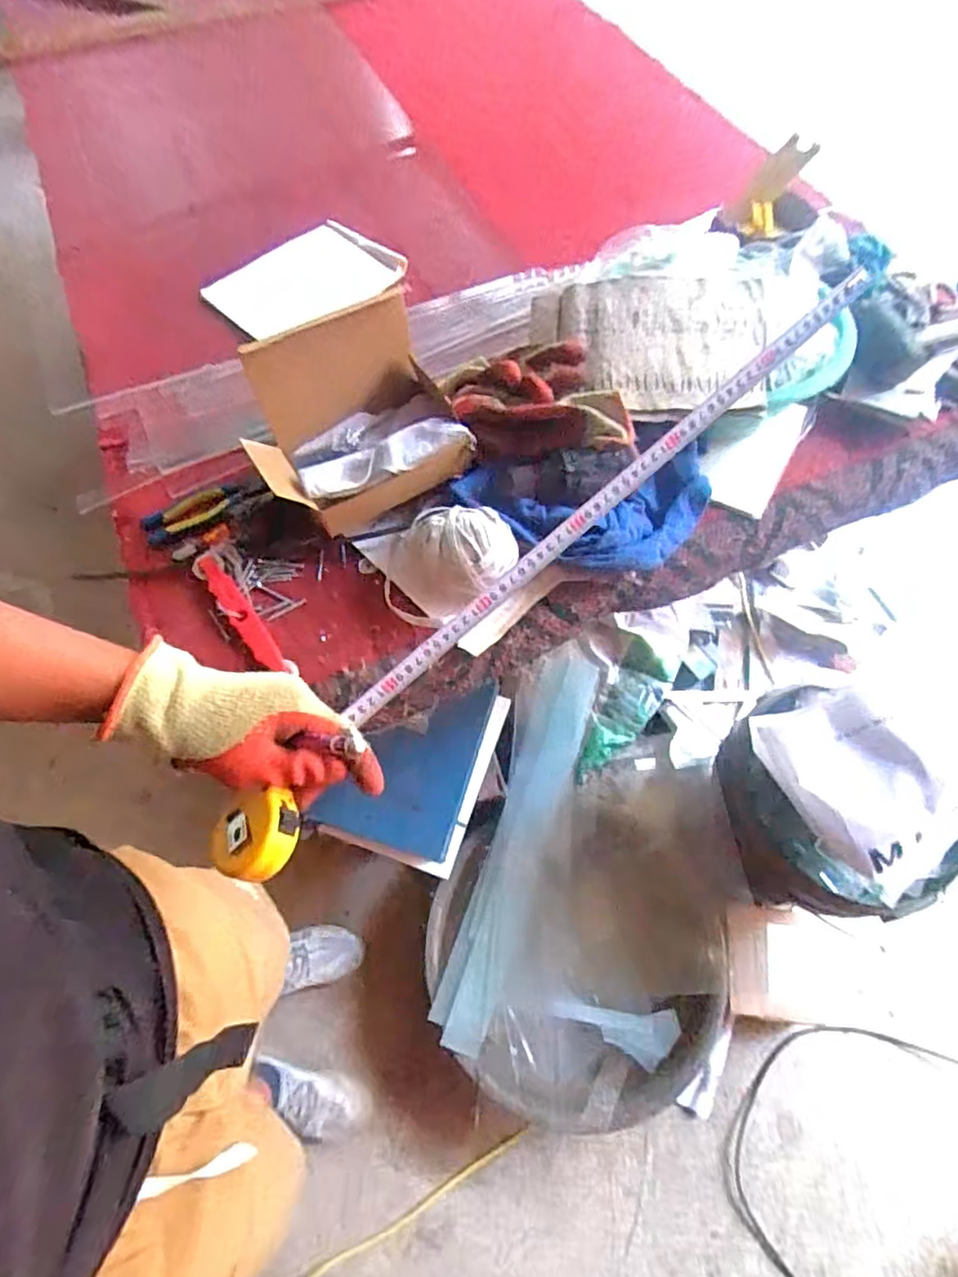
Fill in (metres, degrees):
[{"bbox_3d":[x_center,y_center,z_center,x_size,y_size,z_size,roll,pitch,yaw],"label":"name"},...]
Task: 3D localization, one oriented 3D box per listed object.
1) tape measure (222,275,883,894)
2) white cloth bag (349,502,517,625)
[{"bbox_3d":[0.054,-0.059,0.485,0.665,0.028,0.056,-43,71,-3],"label":"tape measure"},{"bbox_3d":[-0.045,-0.079,0.647,0.165,0.088,0.123,-4,64,-2],"label":"white cloth bag"}]

